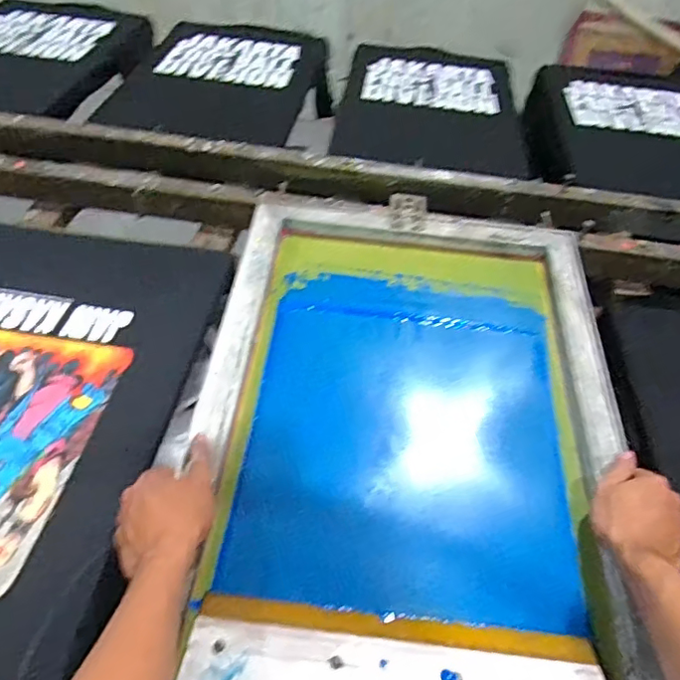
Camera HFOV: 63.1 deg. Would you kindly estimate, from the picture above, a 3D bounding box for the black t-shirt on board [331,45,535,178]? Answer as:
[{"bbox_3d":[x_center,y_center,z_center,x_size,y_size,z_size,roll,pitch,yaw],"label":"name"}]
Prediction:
[{"bbox_3d":[0.226,-0.583,1.364,0.417,0.121,0.429,7,47,2],"label":"black t-shirt on board"}]

